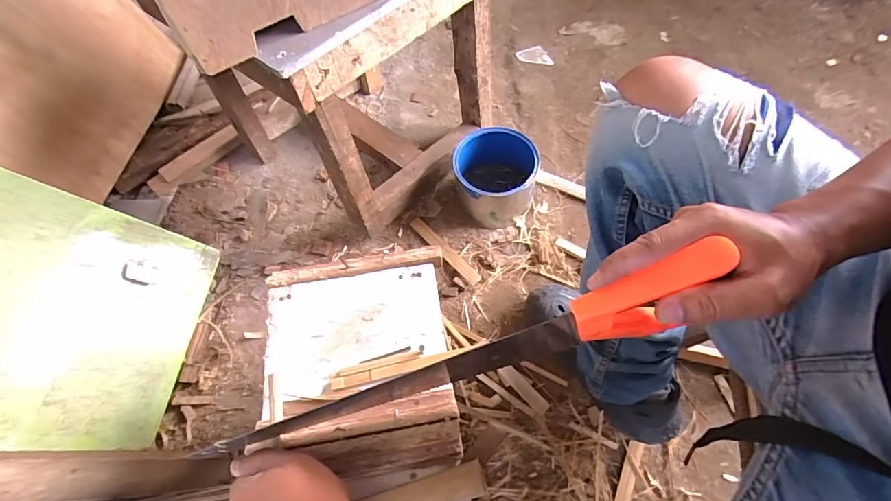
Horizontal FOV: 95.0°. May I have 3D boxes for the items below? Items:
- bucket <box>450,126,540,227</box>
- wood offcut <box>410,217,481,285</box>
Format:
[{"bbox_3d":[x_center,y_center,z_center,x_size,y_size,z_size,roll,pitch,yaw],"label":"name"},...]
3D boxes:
[{"bbox_3d":[0.096,-0.137,0.785,0.152,0.122,0.144,-1,62,1],"label":"bucket"},{"bbox_3d":[-0.003,-0.004,0.777,0.022,0.007,0.181,-39,68,-17],"label":"wood offcut"}]

